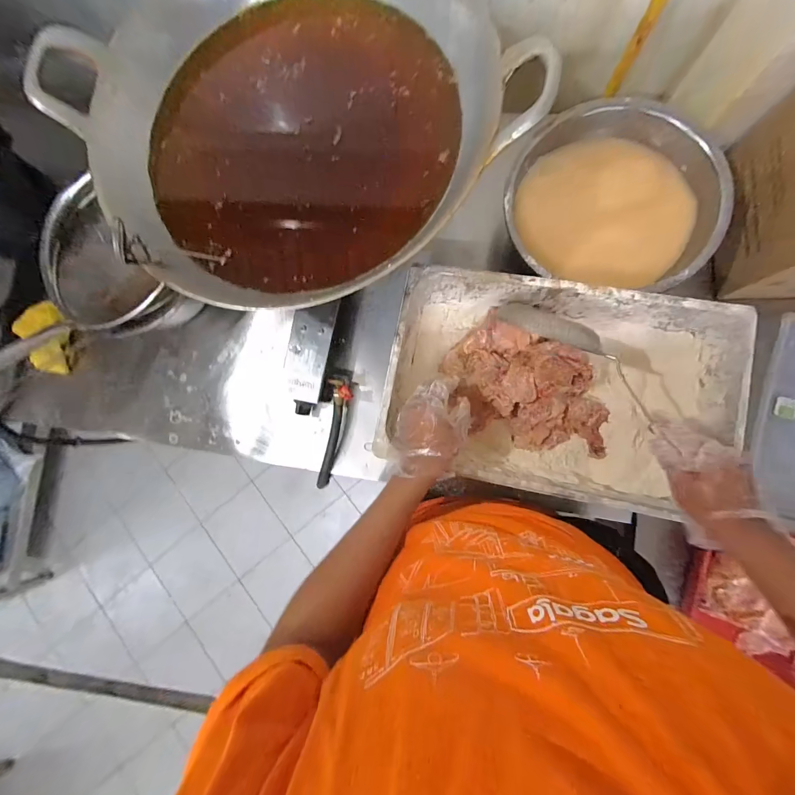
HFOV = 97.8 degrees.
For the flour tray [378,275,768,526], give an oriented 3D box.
[{"bbox_3d":[0.251,-0.014,0.591,0.512,0.137,0.319,10,86,7],"label":"flour tray"}]

